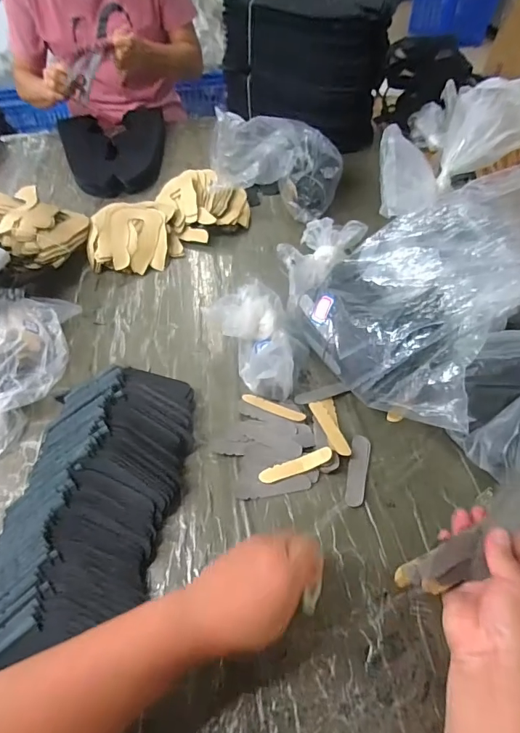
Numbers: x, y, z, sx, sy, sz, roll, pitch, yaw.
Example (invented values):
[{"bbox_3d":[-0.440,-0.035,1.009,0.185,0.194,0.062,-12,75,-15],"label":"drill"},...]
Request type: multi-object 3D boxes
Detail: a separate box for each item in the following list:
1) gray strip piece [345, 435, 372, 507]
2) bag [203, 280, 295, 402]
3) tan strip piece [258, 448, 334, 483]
[{"bbox_3d":[0.110,0.115,0.477,0.021,0.004,0.082,9,56,12],"label":"gray strip piece"},{"bbox_3d":[-0.004,-0.032,0.560,0.120,0.075,0.153,-11,51,-8],"label":"bag"},{"bbox_3d":[0.040,0.111,0.476,0.083,0.005,0.017,-21,51,2],"label":"tan strip piece"}]

